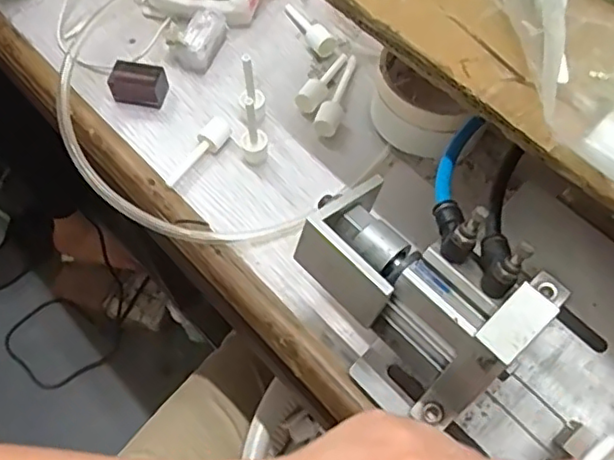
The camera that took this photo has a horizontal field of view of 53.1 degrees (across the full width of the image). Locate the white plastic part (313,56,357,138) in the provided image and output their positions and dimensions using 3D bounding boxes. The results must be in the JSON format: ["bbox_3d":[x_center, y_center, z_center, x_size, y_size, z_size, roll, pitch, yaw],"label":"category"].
[{"bbox_3d":[0.025,-0.106,0.473,0.018,0.018,0.084,18,66,10],"label":"white plastic part"}]

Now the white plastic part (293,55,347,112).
[{"bbox_3d":[0.015,-0.117,0.480,0.019,0.014,0.065,31,69,15],"label":"white plastic part"}]

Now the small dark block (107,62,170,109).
[{"bbox_3d":[-0.132,-0.114,0.479,0.041,0.022,0.029,7,65,5],"label":"small dark block"}]

